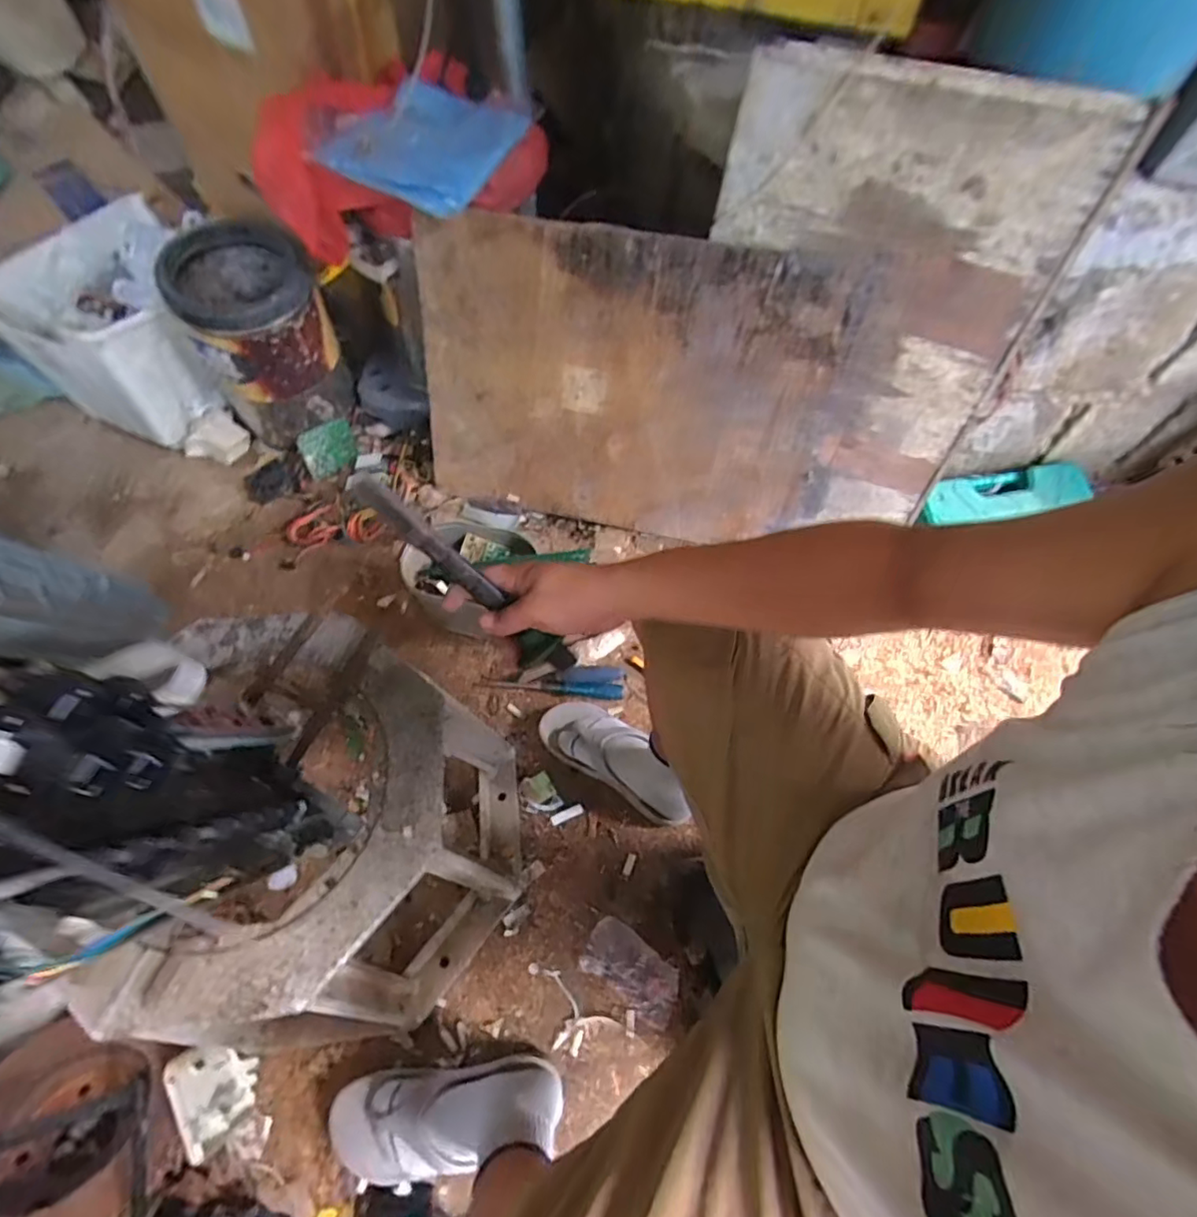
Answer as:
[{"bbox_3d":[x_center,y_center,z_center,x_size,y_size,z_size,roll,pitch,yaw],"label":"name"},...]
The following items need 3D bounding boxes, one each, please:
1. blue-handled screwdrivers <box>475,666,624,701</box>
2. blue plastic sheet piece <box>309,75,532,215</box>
[{"bbox_3d":[-0.078,0.121,1.000,0.241,0.034,0.054,4,62,1],"label":"blue-handled screwdrivers"},{"bbox_3d":[-0.275,-0.767,0.940,0.254,0.046,0.319,16,63,8],"label":"blue plastic sheet piece"}]

